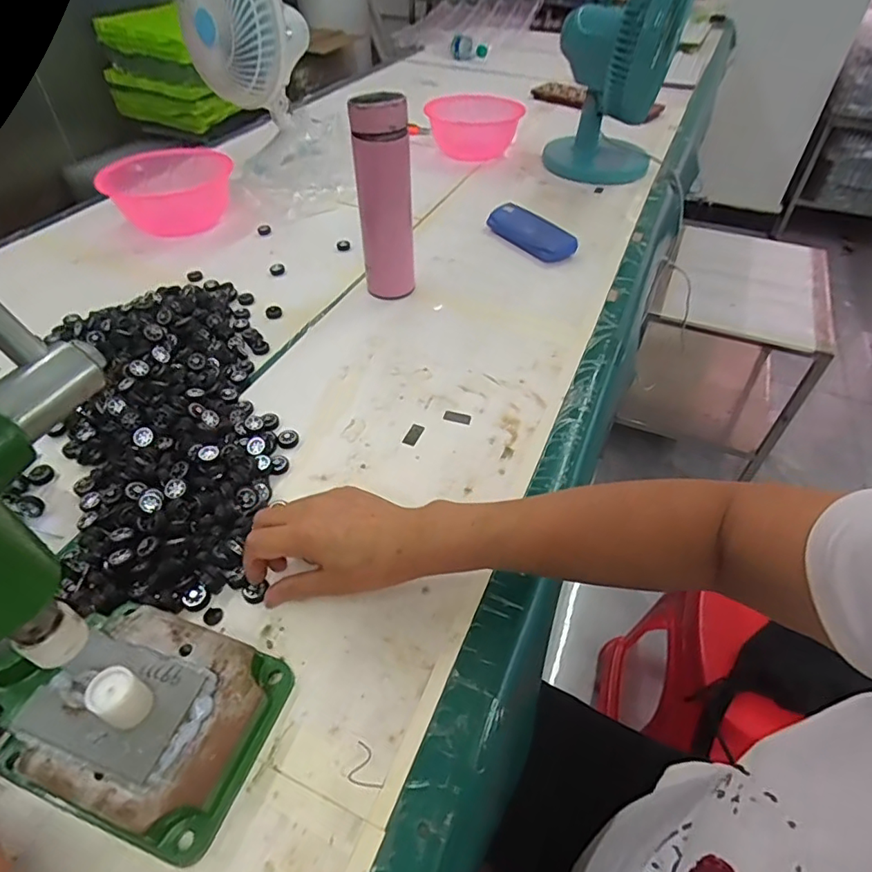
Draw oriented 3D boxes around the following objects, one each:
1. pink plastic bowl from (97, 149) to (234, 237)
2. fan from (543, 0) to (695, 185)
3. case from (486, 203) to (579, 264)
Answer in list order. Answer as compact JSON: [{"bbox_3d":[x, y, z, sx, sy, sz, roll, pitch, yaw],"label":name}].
[{"bbox_3d":[-0.420,-0.398,0.856,0.189,0.075,0.154,-10,48,-12],"label":"pink plastic bowl"},{"bbox_3d":[0.306,-0.625,0.943,0.191,0.314,0.201,13,47,11],"label":"fan"},{"bbox_3d":[0.144,-0.306,0.810,0.056,0.038,0.150,-27,53,-25],"label":"case"}]

